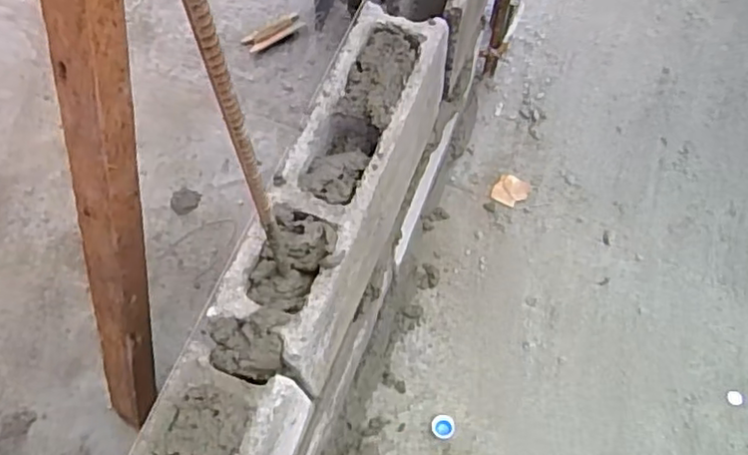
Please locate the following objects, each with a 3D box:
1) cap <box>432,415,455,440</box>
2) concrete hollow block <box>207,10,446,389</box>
[{"bbox_3d":[0.101,0.293,0.943,0.034,0.019,0.032,-1,66,3],"label":"cap"},{"bbox_3d":[-0.041,-0.025,0.675,0.110,0.160,0.403,20,68,10],"label":"concrete hollow block"}]

